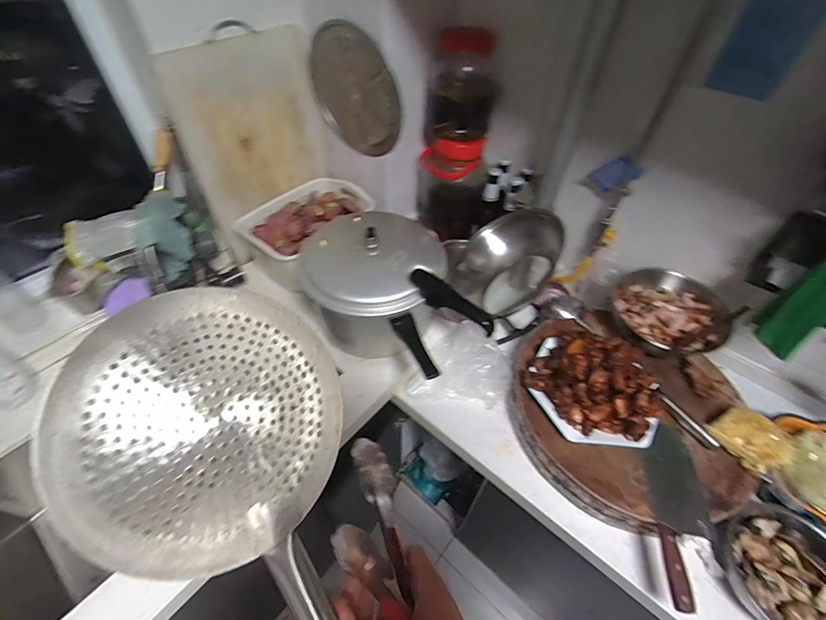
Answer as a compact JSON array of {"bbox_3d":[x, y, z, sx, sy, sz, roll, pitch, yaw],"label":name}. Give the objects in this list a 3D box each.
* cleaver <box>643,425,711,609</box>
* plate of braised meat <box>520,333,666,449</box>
[{"bbox_3d":[0.460,0.334,0.665,0.093,0.029,0.291,9,49,6],"label":"cleaver"},{"bbox_3d":[0.359,0.137,0.757,0.212,0.098,0.250,-33,58,-27],"label":"plate of braised meat"}]

